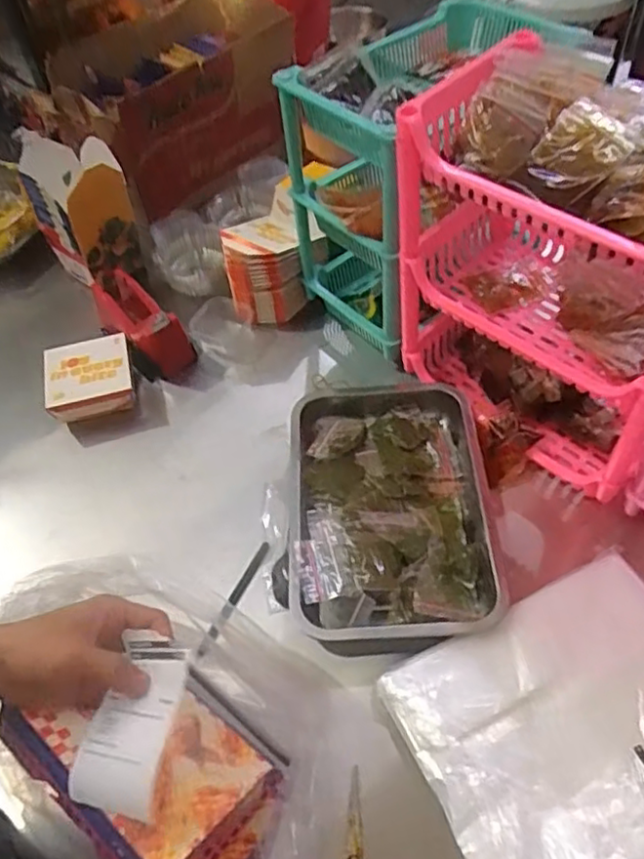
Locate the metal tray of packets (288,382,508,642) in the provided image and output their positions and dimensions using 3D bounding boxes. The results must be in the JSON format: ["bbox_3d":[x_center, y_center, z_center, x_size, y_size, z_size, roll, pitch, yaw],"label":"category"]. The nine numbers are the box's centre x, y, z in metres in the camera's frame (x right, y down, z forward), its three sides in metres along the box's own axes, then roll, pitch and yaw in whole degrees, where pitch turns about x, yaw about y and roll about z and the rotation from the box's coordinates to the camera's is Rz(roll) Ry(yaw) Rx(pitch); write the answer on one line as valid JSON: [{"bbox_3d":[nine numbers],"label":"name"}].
[{"bbox_3d":[0.073,0.081,0.733,0.226,0.039,0.317,-5,52,1],"label":"metal tray of packets"}]

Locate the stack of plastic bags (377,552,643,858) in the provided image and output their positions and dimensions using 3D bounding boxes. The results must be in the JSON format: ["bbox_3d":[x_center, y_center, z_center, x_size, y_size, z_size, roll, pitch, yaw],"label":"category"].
[{"bbox_3d":[0.238,0.283,0.549,0.275,0.037,0.309,-22,54,-12],"label":"stack of plastic bags"}]

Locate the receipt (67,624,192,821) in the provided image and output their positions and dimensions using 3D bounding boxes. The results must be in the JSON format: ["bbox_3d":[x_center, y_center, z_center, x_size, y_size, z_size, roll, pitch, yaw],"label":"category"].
[{"bbox_3d":[-0.129,0.204,0.453,0.070,0.025,0.104,-7,47,29],"label":"receipt"}]

